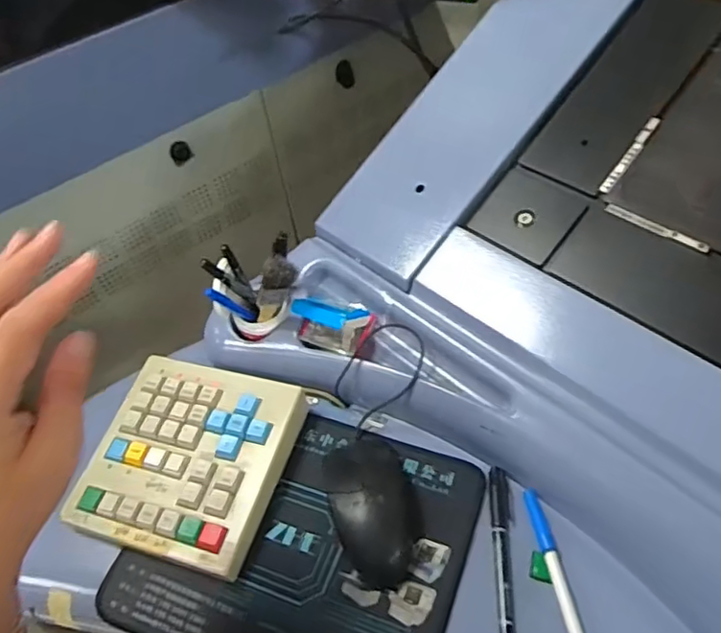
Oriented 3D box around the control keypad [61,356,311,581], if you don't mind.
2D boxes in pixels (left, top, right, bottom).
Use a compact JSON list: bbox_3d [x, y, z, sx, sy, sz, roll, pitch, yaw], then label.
[{"bbox_3d":[-0.146,0.116,0.504,0.157,0.032,0.157,11,52,15],"label":"control keypad"}]

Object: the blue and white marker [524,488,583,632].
[{"bbox_3d":[0.142,0.197,0.416,0.011,0.007,0.161,-9,49,-1],"label":"blue and white marker"}]

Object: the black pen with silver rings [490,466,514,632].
[{"bbox_3d":[0.105,0.179,0.441,0.015,0.014,0.137,1,50,7],"label":"black pen with silver rings"}]

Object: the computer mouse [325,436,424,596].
[{"bbox_3d":[0.010,0.141,0.465,0.066,0.034,0.119,-15,50,-6],"label":"computer mouse"}]

